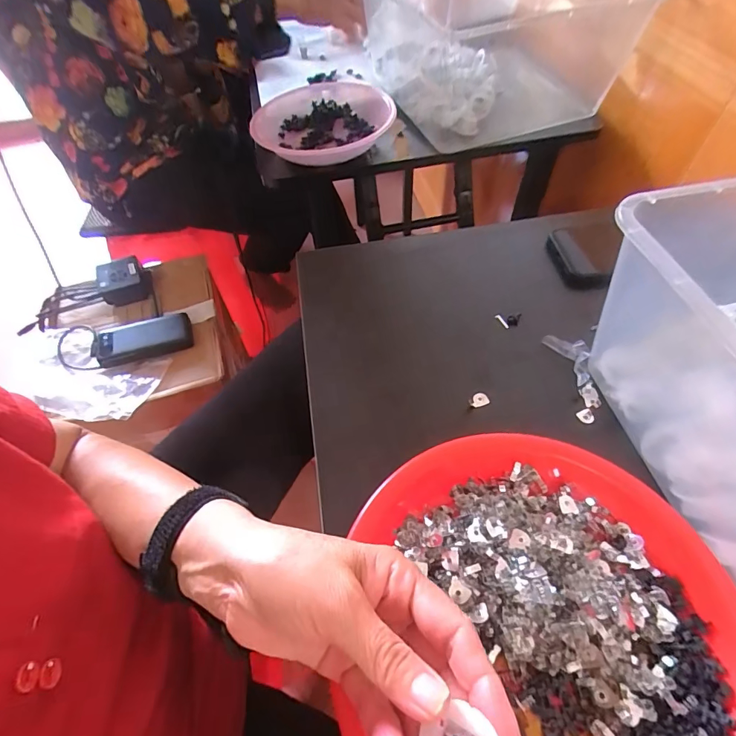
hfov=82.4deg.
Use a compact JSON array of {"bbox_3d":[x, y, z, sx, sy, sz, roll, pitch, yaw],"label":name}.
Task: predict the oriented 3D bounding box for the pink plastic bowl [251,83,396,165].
[{"bbox_3d":[-0.056,-0.331,0.568,0.170,0.043,0.182,-2,56,3],"label":"pink plastic bowl"}]

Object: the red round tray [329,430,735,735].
[{"bbox_3d":[0.103,0.150,0.247,0.220,0.020,0.228,-2,56,3],"label":"red round tray"}]

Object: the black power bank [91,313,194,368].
[{"bbox_3d":[-0.386,-0.047,0.722,0.157,0.023,0.072,-16,56,-7],"label":"black power bank"}]

